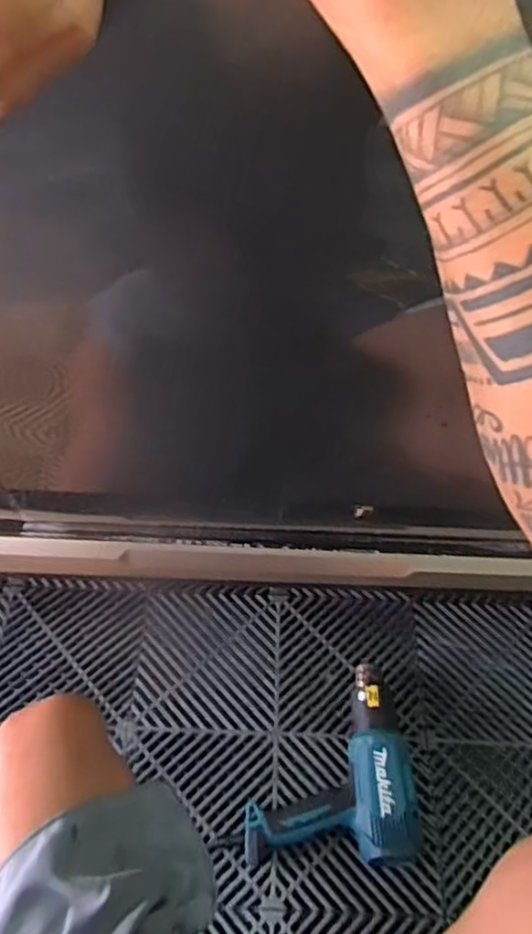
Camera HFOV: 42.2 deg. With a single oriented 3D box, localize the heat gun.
[{"bbox_3d":[0.089,0.374,0.876,0.214,0.079,0.229,2,52,1],"label":"heat gun"}]

